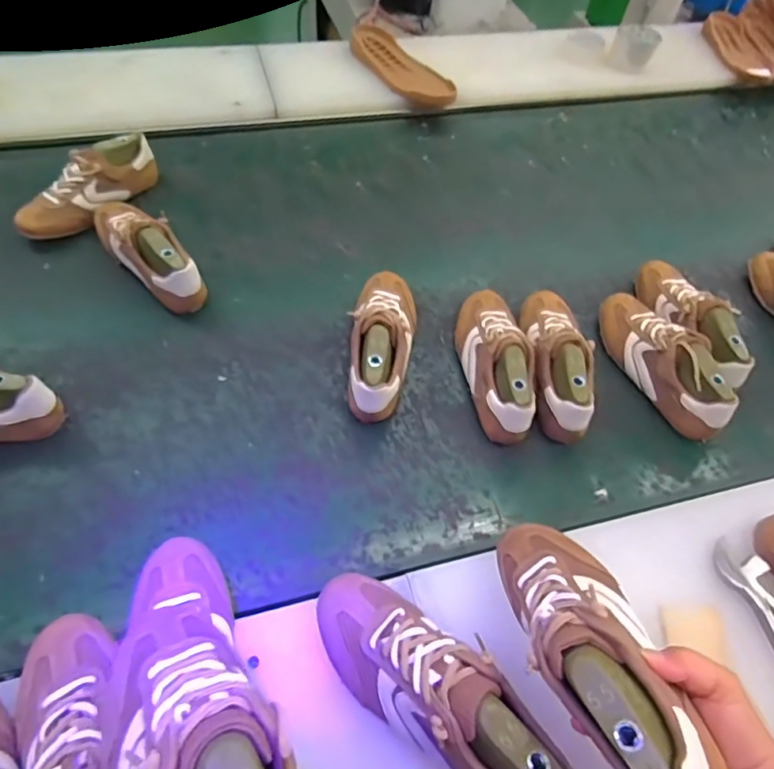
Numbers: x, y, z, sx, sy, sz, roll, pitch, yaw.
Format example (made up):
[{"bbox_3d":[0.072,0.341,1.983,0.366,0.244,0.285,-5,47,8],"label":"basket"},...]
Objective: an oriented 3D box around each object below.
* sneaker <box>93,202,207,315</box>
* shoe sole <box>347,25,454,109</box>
[{"bbox_3d":[-0.341,-0.194,0.774,0.223,0.085,0.067,39,60,21],"label":"sneaker"},{"bbox_3d":[0.019,-0.635,1.083,0.110,0.031,0.275,-26,63,-22],"label":"shoe sole"}]

